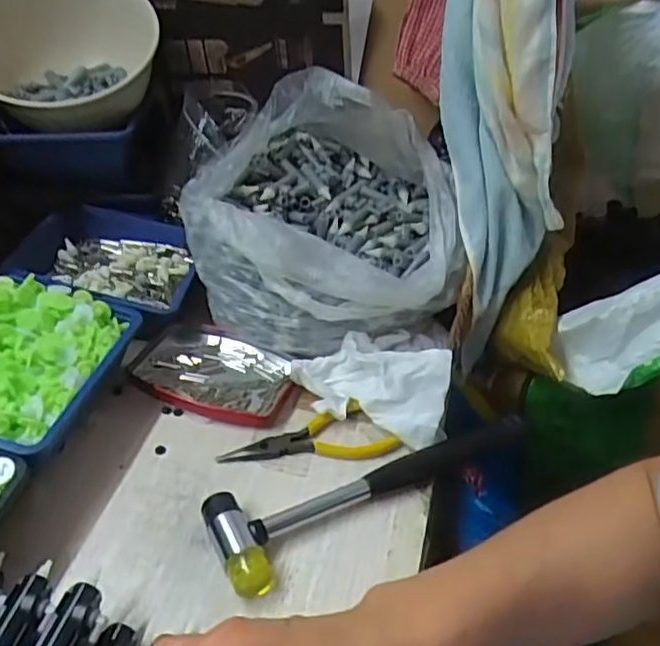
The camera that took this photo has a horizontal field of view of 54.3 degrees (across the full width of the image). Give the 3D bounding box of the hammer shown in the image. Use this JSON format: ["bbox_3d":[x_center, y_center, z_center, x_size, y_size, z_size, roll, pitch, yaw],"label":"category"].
[{"bbox_3d":[0.028,0.099,0.425,0.222,0.023,0.064,-19,43,-27],"label":"hammer"}]

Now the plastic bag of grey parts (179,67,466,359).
[{"bbox_3d":[-0.011,-0.090,0.540,0.213,0.169,0.218,-2,38,-8],"label":"plastic bag of grey parts"}]

